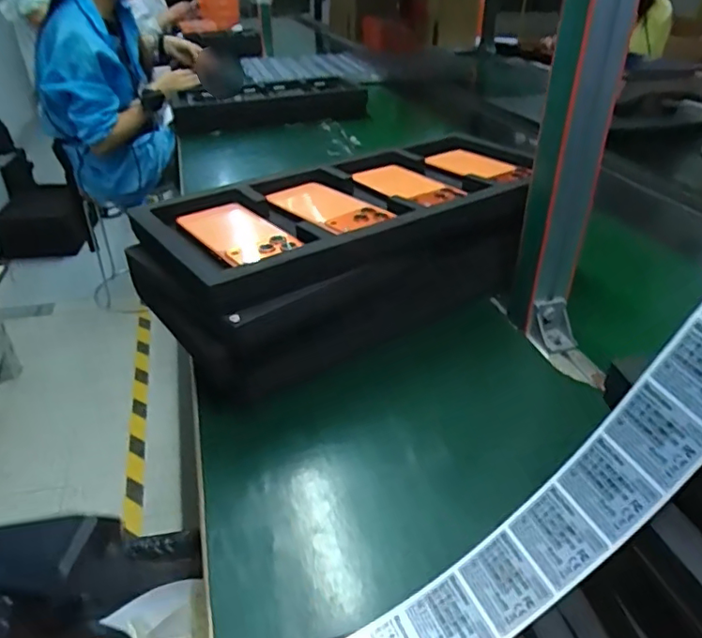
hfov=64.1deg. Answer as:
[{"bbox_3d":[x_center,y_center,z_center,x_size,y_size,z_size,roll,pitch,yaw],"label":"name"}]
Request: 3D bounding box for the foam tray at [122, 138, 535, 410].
[{"bbox_3d":[0.007,-0.087,0.646,0.452,0.134,0.212,-21,38,-29],"label":"foam tray"}]

